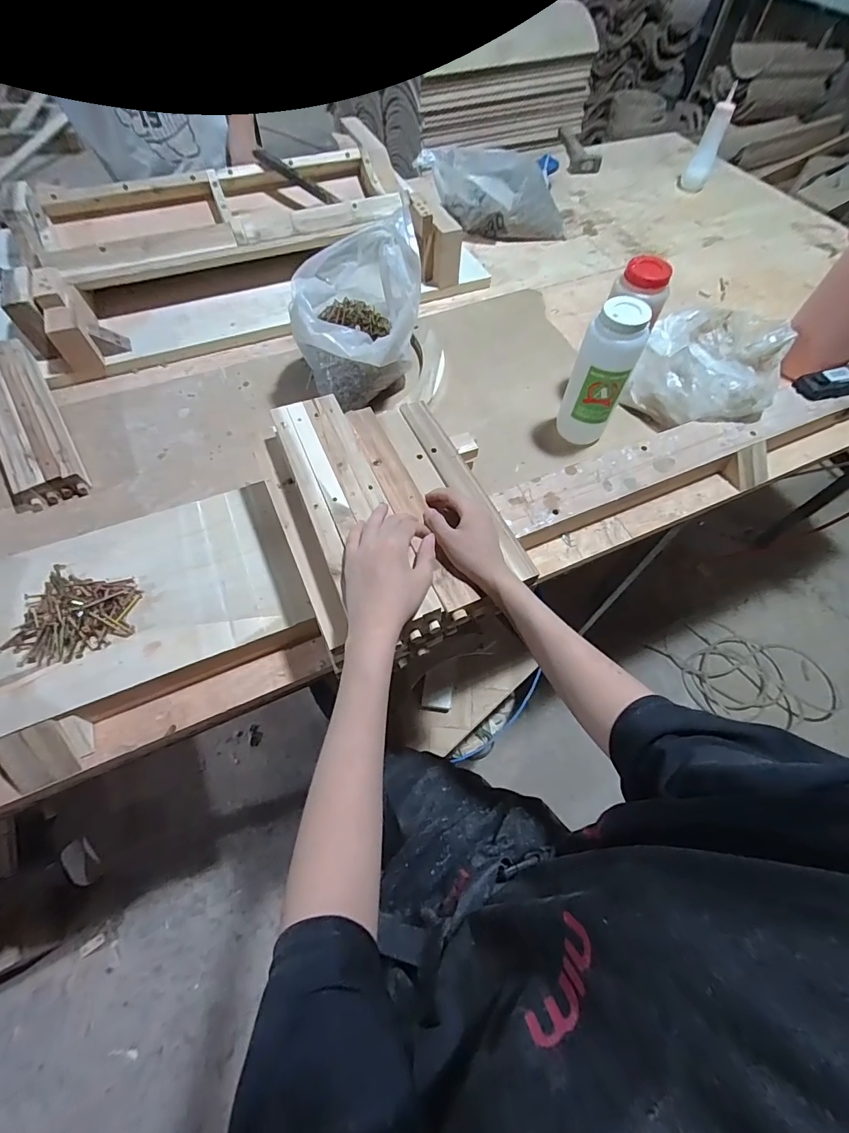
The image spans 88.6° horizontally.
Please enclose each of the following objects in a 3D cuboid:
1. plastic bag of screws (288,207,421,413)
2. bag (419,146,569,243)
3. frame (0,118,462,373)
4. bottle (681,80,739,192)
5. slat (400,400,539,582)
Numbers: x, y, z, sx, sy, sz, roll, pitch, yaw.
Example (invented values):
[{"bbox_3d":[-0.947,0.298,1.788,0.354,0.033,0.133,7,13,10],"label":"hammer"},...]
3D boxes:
[{"bbox_3d":[-0.105,-0.397,0.704,0.186,0.217,0.225,0,62,-3],"label":"plastic bag of screws"},{"bbox_3d":[0.162,-0.901,1.061,0.342,0.118,0.199,-4,62,-5],"label":"bag"},{"bbox_3d":[-0.386,-0.678,0.900,0.794,0.119,0.468,-21,64,-13],"label":"frame"},{"bbox_3d":[0.757,-1.121,1.158,0.067,0.171,0.065,22,63,9],"label":"bottle"},{"bbox_3d":[0.049,-0.113,0.570,0.041,0.016,0.324,-22,65,-14],"label":"slat"}]

